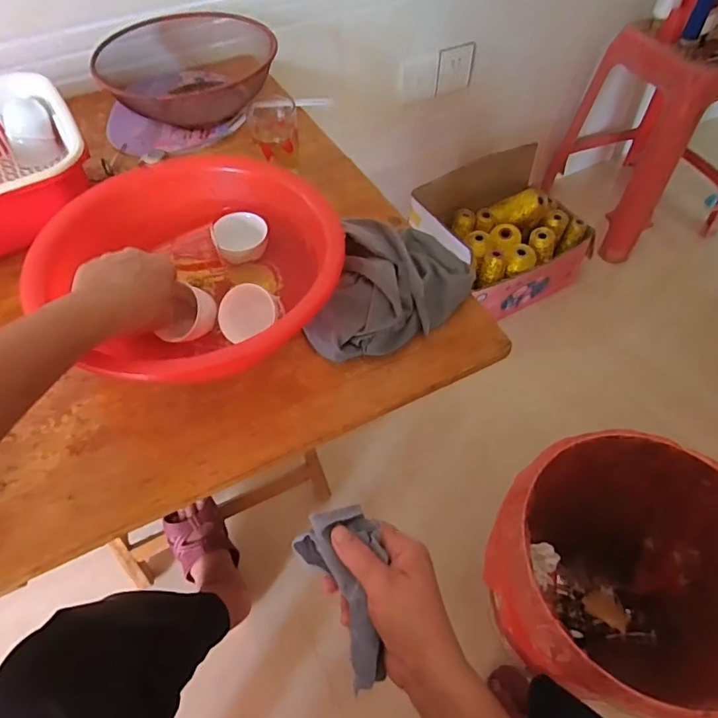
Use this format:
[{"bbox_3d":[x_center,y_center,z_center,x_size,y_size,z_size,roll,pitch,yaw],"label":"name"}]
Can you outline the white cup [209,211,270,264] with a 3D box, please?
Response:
[{"bbox_3d":[-0.119,-0.122,0.505,0.053,0.031,0.047,-18,56,-11],"label":"white cup"}]

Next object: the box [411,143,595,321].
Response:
[{"bbox_3d":[0.312,-0.272,1.127,0.357,0.250,0.246,-25,58,-16],"label":"box"}]

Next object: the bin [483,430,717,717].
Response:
[{"bbox_3d":[0.332,0.312,0.703,0.313,0.309,0.313,-1,54,1],"label":"bin"}]

